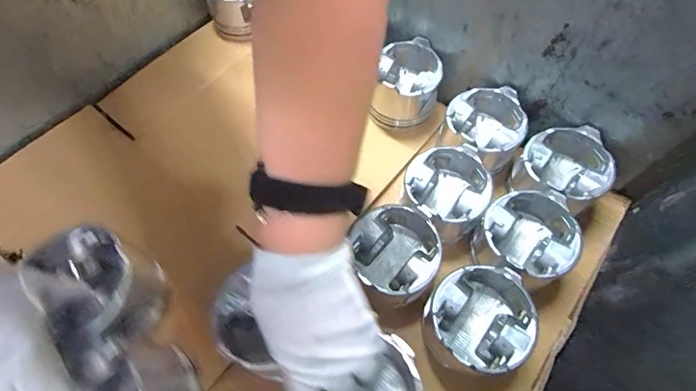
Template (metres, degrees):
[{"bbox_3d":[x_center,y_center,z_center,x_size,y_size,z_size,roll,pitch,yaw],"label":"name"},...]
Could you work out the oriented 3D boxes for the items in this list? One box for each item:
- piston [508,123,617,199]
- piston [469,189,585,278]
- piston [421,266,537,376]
[{"bbox_3d":[0.259,-0.029,0.456,0.104,0.062,0.097,-26,65,-12],"label":"piston"},{"bbox_3d":[0.197,0.049,0.424,0.102,0.075,0.096,4,62,3],"label":"piston"},{"bbox_3d":[0.127,0.133,0.388,0.106,0.081,0.094,-8,62,-3],"label":"piston"}]

